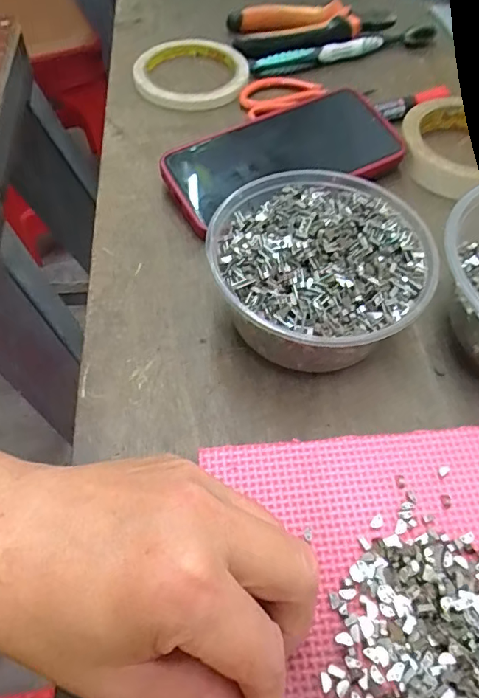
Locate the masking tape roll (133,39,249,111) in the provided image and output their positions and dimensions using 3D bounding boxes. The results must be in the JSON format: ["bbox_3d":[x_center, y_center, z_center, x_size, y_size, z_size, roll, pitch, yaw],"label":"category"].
[{"bbox_3d":[-0.042,-0.241,0.446,0.098,0.012,0.098,1,57,-2],"label":"masking tape roll"}]

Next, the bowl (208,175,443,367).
[{"bbox_3d":[0.042,-0.038,0.281,0.109,0.062,0.116,1,57,-2],"label":"bowl"}]

